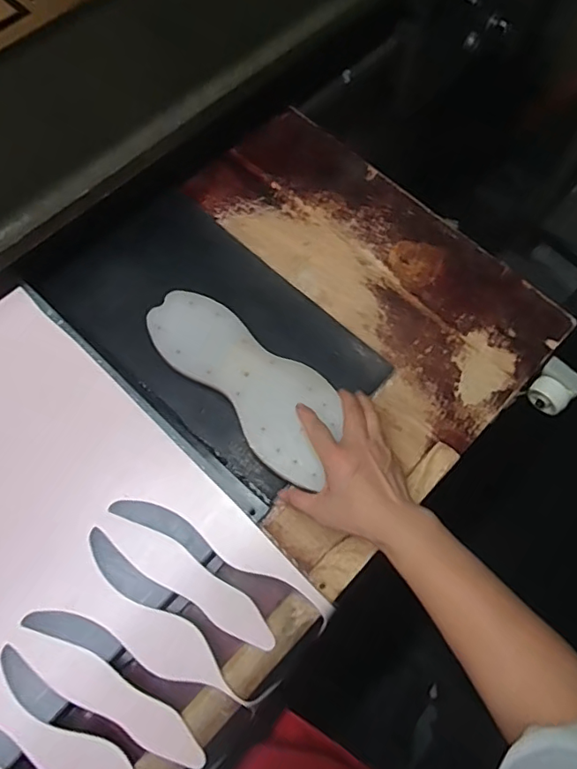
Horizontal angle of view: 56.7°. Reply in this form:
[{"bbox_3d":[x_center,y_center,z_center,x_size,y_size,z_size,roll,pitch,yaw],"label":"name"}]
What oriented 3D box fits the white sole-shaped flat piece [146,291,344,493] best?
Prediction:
[{"bbox_3d":[-0.040,-0.010,0.554,0.245,0.014,0.098,43,73,13],"label":"white sole-shaped flat piece"}]

